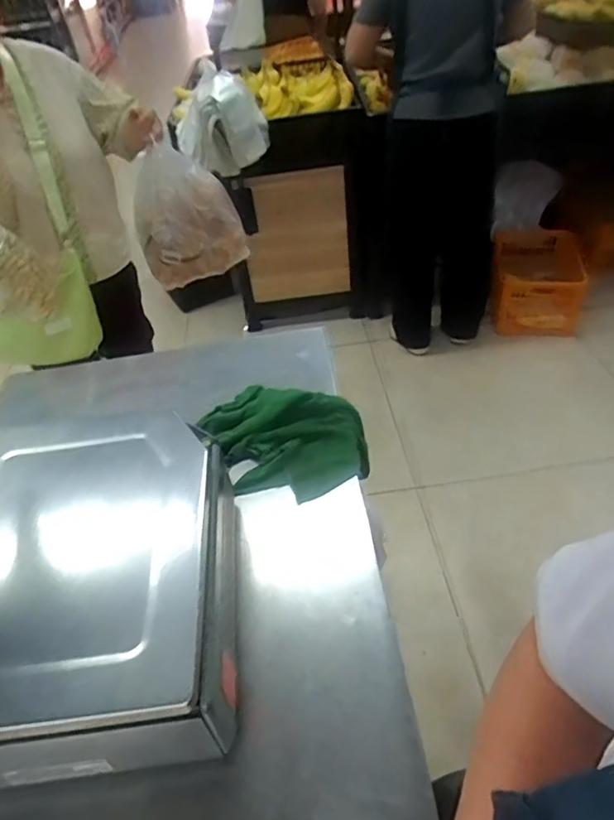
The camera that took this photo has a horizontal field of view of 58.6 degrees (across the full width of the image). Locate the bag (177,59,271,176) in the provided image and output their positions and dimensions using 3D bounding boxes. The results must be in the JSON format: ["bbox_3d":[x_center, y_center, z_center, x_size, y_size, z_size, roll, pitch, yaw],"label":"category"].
[{"bbox_3d":[-0.228,-0.765,1.467,0.234,0.240,0.189,-14,44,-7],"label":"bag"}]

